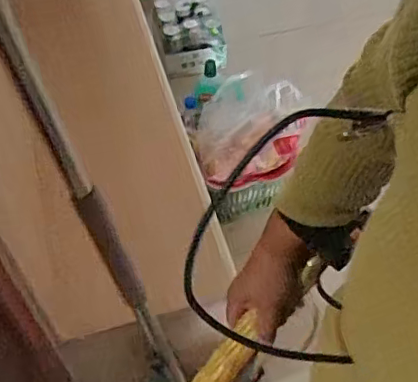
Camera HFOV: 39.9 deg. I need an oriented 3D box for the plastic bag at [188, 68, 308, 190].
[{"bbox_3d":[0.100,-0.151,1.432,0.272,0.159,0.265,4,54,3],"label":"plastic bag"}]

